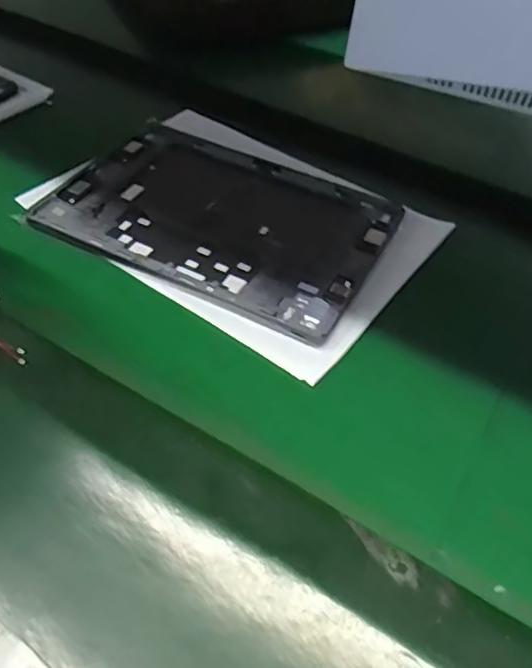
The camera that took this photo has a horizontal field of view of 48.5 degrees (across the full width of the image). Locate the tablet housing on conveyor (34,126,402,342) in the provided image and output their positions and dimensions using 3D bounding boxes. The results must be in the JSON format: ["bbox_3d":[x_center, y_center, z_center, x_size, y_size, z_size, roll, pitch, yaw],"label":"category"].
[{"bbox_3d":[-0.036,-0.097,0.471,0.254,0.007,0.171,23,53,17],"label":"tablet housing on conveyor"}]

